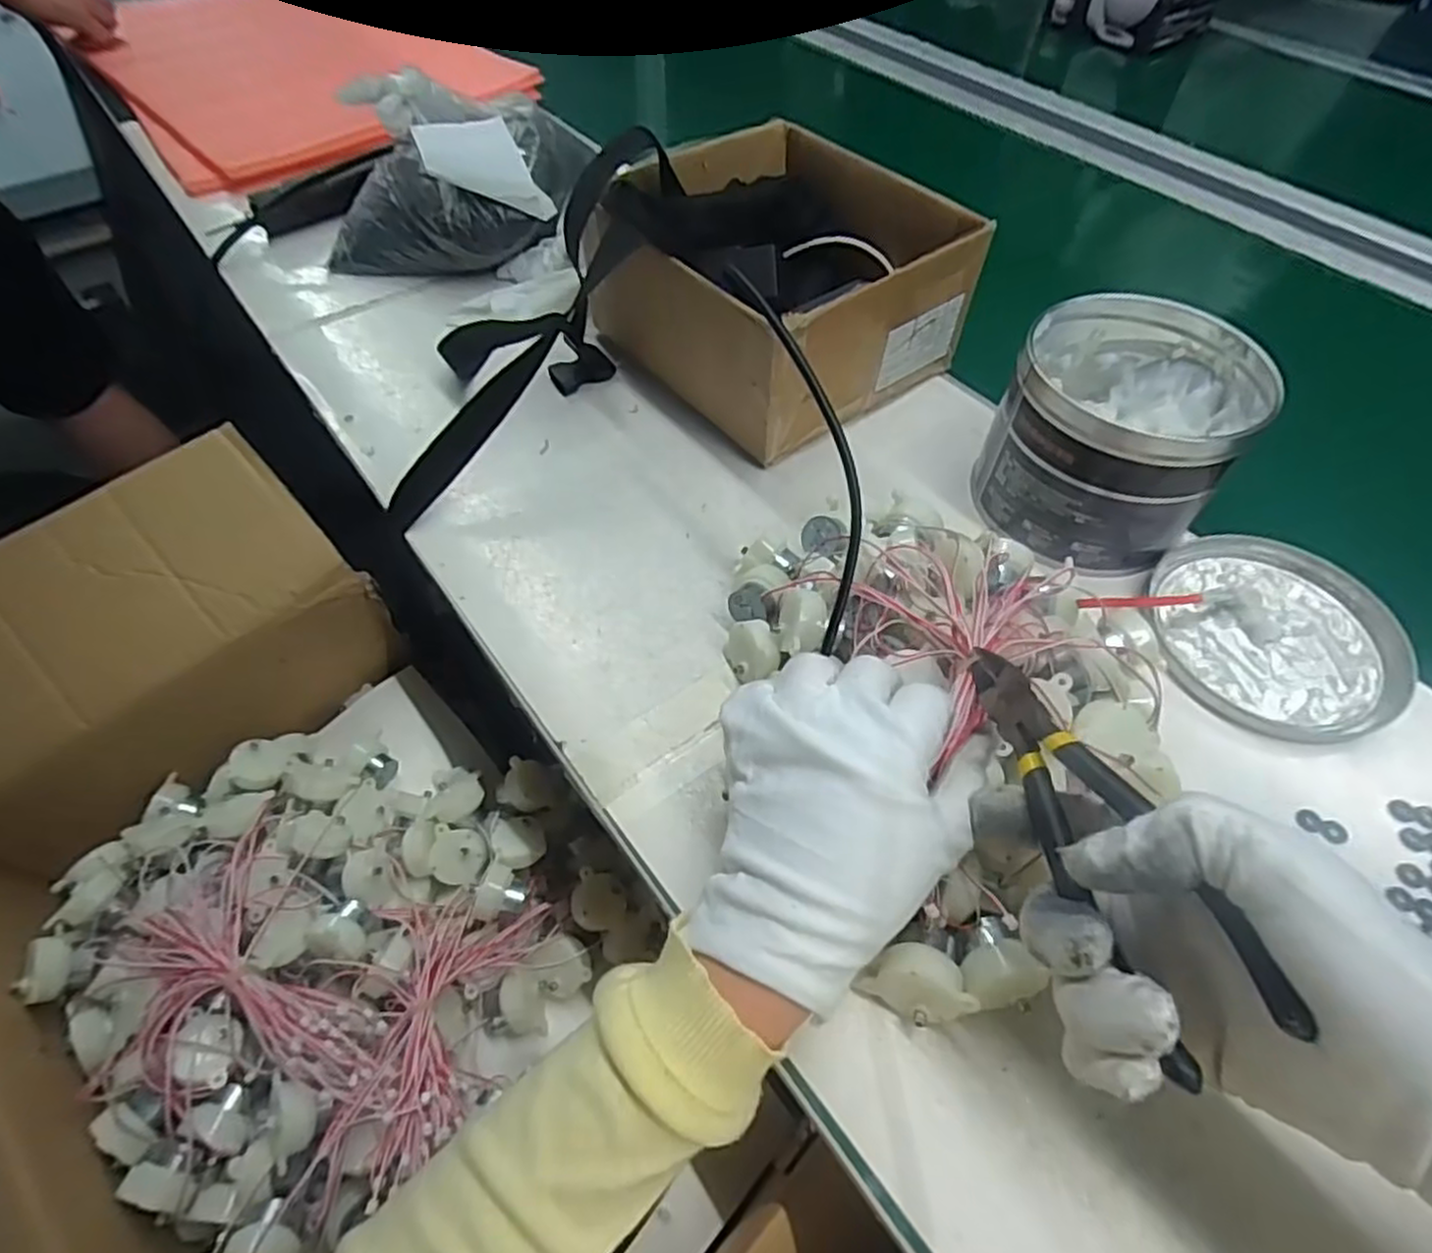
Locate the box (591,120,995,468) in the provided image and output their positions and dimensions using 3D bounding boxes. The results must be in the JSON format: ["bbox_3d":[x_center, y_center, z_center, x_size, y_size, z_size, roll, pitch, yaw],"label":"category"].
[{"bbox_3d":[0.040,-0.246,0.510,0.193,0.117,0.205,-33,61,-20],"label":"box"}]

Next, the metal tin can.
[{"bbox_3d":[0.233,-0.112,0.433,0.126,0.102,0.131,32,61,20],"label":"metal tin can"}]

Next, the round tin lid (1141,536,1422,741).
[{"bbox_3d":[0.314,0.003,0.411,0.126,0.011,0.128,0,55,0],"label":"round tin lid"}]

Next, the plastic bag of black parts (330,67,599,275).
[{"bbox_3d":[-0.215,-0.369,0.599,0.201,0.114,0.127,10,56,7],"label":"plastic bag of black parts"}]

